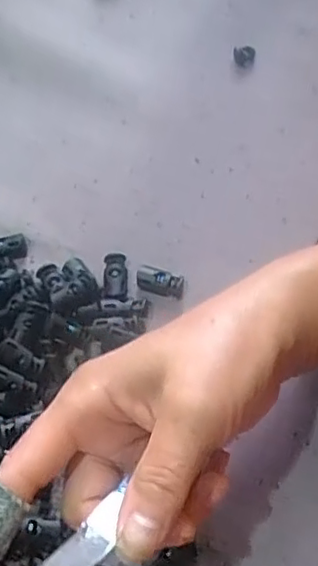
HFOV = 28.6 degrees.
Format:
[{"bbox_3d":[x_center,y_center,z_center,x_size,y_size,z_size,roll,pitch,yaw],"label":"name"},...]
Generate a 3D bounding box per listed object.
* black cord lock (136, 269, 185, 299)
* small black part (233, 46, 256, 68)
[{"bbox_3d":[0.000,0.000,0.369,0.028,0.009,0.013,11,70,9],"label":"black cord lock"},{"bbox_3d":[0.059,-0.158,0.434,0.015,0.006,0.015,10,71,6],"label":"small black part"}]

